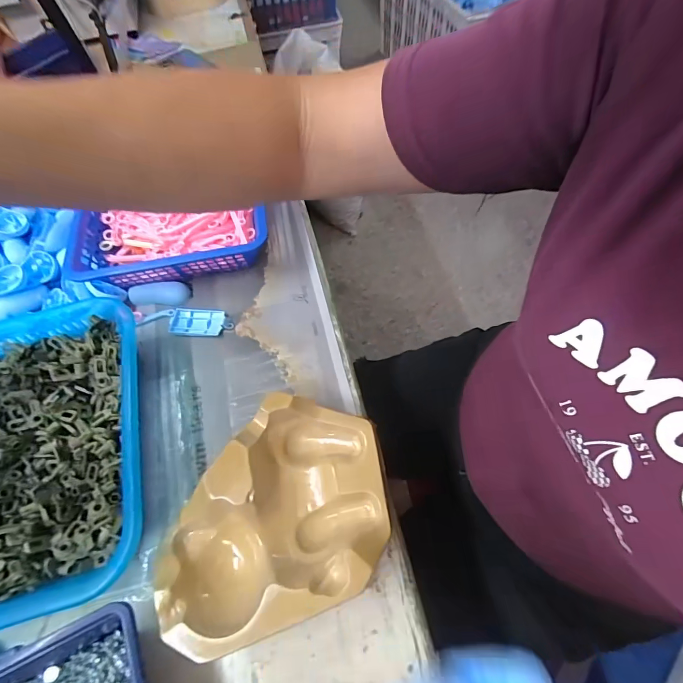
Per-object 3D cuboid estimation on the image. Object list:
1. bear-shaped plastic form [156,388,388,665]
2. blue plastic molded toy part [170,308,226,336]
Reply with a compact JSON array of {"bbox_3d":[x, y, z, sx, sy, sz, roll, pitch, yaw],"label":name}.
[{"bbox_3d":[-0.043,0.143,0.296,0.146,0.052,0.198,34,69,18],"label":"bear-shaped plastic form"},{"bbox_3d":[-0.160,-0.023,0.407,0.062,0.010,0.033,5,63,5],"label":"blue plastic molded toy part"}]

